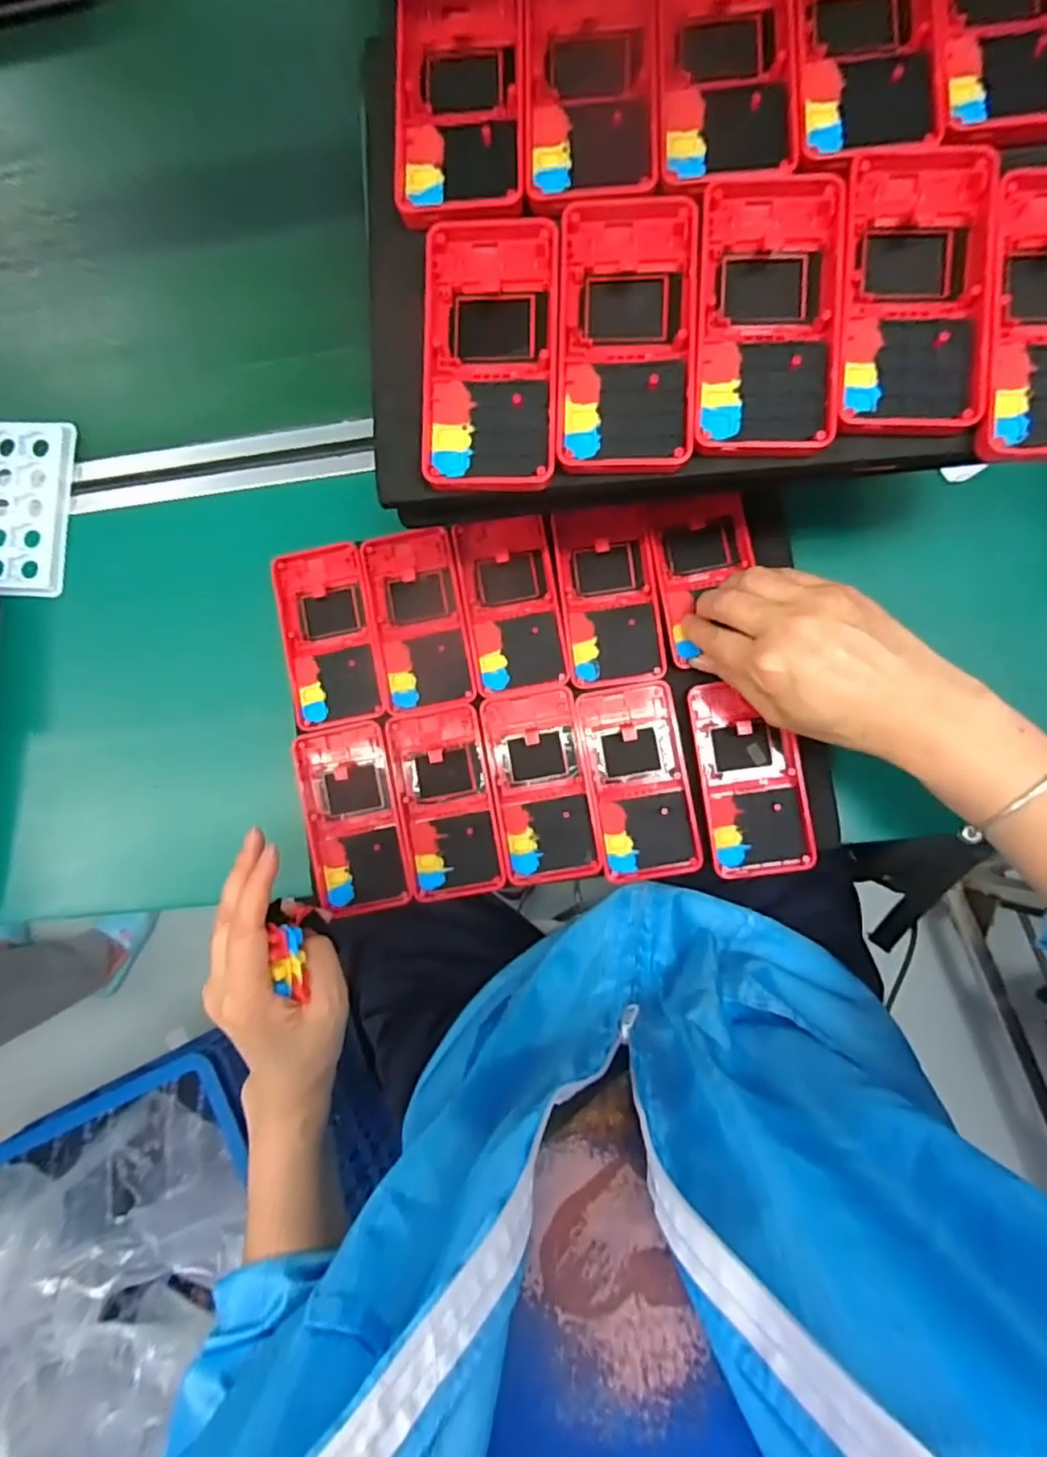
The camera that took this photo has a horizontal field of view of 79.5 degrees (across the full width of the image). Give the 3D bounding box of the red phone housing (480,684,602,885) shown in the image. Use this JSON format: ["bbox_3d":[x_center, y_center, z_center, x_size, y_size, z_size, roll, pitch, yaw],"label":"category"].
[{"bbox_3d":[0.011,0.035,0.406,0.060,0.015,0.122,-10,84,4],"label":"red phone housing"}]

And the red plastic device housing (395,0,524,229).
[{"bbox_3d":[-0.031,-0.306,0.305,0.062,0.007,0.130,0,84,4],"label":"red plastic device housing"}]

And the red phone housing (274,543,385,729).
[{"bbox_3d":[-0.131,-0.064,0.427,0.061,0.011,0.124,-11,84,4],"label":"red phone housing"}]

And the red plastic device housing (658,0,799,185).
[{"bbox_3d":[0.095,-0.321,0.298,0.060,0.012,0.136,0,84,4],"label":"red plastic device housing"}]

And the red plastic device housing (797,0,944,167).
[{"bbox_3d":[0.157,-0.321,0.294,0.060,0.016,0.133,1,84,4],"label":"red plastic device housing"}]

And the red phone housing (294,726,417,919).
[{"bbox_3d":[-0.112,0.059,0.418,0.062,0.020,0.121,-12,84,4],"label":"red phone housing"}]

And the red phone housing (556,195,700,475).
[{"bbox_3d":[0.048,-0.185,0.294,0.061,0.018,0.128,1,84,4],"label":"red phone housing"}]

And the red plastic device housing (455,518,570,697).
[{"bbox_3d":[-0.008,-0.084,0.418,0.061,0.010,0.119,-10,84,4],"label":"red plastic device housing"}]

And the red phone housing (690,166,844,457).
[{"bbox_3d":[0.111,-0.189,0.286,0.061,0.012,0.126,2,84,4],"label":"red phone housing"}]

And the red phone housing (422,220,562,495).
[{"bbox_3d":[-0.016,-0.180,0.295,0.062,0.011,0.132,1,84,4],"label":"red phone housing"}]

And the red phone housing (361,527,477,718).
[{"bbox_3d":[-0.070,-0.073,0.421,0.062,0.011,0.124,-10,84,4],"label":"red phone housing"}]

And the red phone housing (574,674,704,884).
[{"bbox_3d":[0.073,0.033,0.399,0.062,0.007,0.122,-10,84,4],"label":"red phone housing"}]

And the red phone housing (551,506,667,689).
[{"bbox_3d":[0.056,-0.088,0.412,0.063,0.010,0.118,-7,84,5],"label":"red phone housing"}]

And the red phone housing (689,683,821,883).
[{"bbox_3d":[0.142,0.031,0.392,0.062,0.013,0.119,-6,84,5],"label":"red phone housing"}]

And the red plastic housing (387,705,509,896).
[{"bbox_3d":[-0.051,0.047,0.412,0.062,0.015,0.120,-11,84,4],"label":"red plastic housing"}]

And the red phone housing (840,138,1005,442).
[{"bbox_3d":[0.175,-0.197,0.282,0.061,0.015,0.127,4,84,4],"label":"red phone housing"}]

